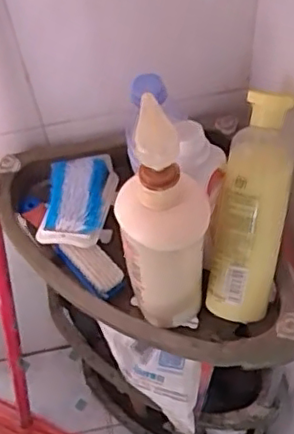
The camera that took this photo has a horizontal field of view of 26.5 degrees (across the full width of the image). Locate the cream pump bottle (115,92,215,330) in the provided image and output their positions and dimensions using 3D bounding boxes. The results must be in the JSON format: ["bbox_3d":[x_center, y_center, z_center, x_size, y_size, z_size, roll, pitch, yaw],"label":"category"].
[{"bbox_3d":[0.013,0.015,0.547,0.077,0.247,0.083,-2,57,5],"label":"cream pump bottle"}]

